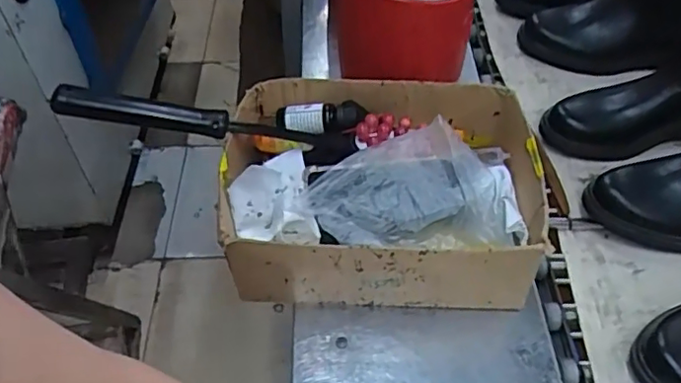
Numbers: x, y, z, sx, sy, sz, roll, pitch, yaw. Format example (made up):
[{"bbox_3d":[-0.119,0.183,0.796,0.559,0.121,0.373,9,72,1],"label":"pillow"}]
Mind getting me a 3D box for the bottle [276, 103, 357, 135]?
[{"bbox_3d":[-0.024,-0.071,0.593,0.079,0.023,0.027,-3,50,-2],"label":"bottle"}]

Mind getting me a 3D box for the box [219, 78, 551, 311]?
[{"bbox_3d":[0.036,0.000,0.571,0.279,0.116,0.208,2,50,3],"label":"box"}]

